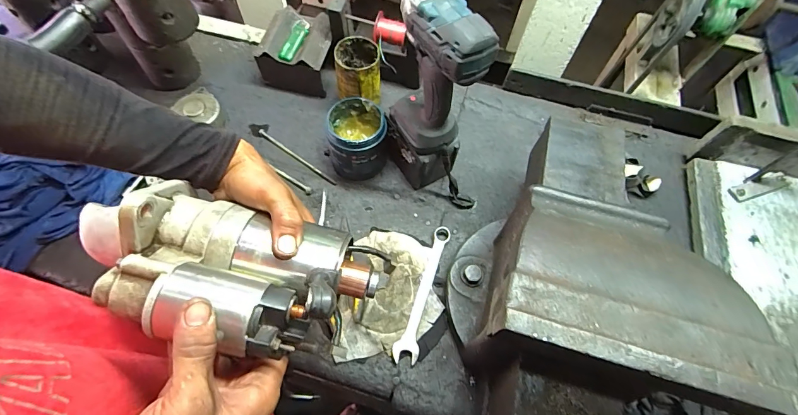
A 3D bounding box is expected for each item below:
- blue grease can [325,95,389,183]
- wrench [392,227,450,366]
[{"bbox_3d":[-0.066,-0.105,0.596,0.086,0.109,0.092,1,62,-2],"label":"blue grease can"},{"bbox_3d":[0.035,0.118,0.531,0.032,0.011,0.201,16,63,6],"label":"wrench"}]

